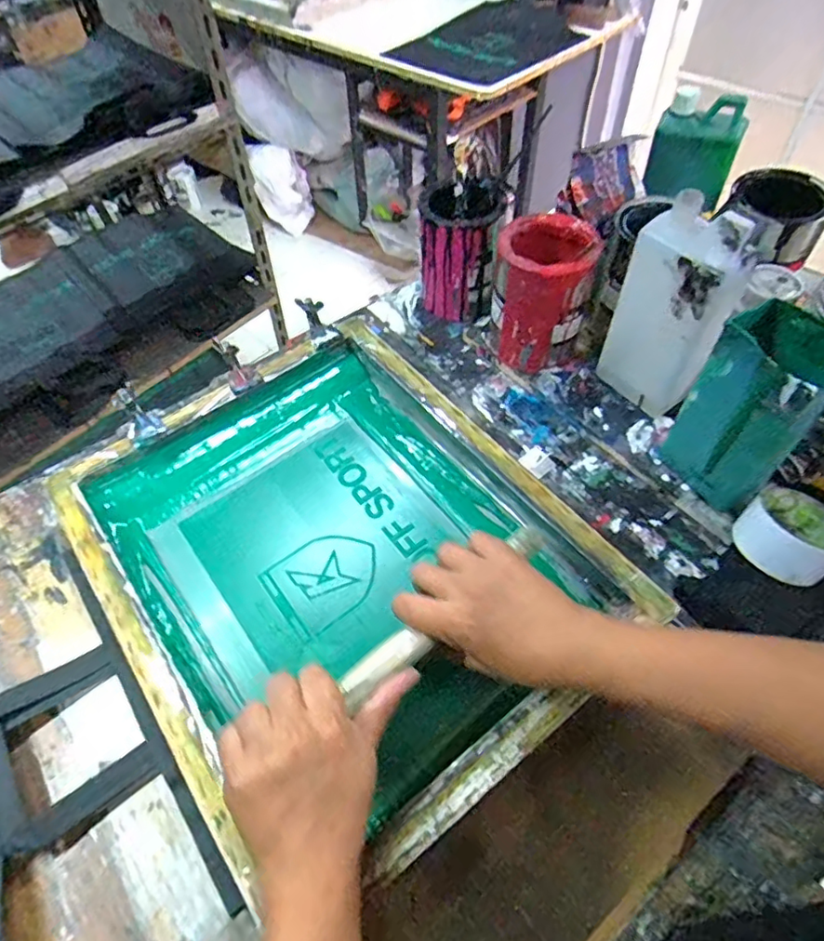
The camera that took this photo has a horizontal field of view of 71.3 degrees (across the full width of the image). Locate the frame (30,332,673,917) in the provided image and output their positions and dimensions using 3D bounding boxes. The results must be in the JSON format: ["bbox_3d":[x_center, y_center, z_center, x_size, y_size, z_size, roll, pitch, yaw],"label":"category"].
[{"bbox_3d":[-0.069,0.076,0.560,0.399,0.042,0.476,-31,60,-19],"label":"frame"}]

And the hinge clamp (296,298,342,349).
[{"bbox_3d":[-0.114,-0.186,0.701,0.037,0.040,0.055,-21,56,-12],"label":"hinge clamp"}]

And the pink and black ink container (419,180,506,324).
[{"bbox_3d":[0.061,-0.277,0.740,0.097,0.144,0.093,4,54,5],"label":"pink and black ink container"}]

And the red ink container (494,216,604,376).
[{"bbox_3d":[0.147,-0.201,0.674,0.104,0.147,0.111,3,54,5],"label":"red ink container"}]

